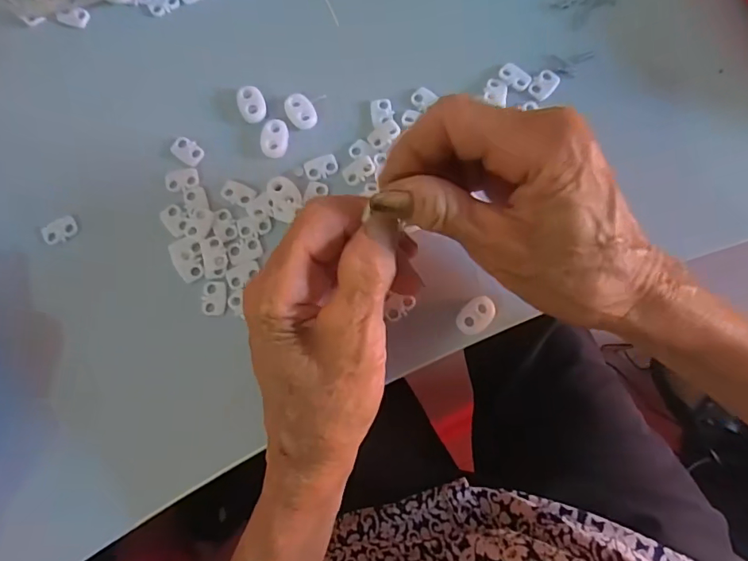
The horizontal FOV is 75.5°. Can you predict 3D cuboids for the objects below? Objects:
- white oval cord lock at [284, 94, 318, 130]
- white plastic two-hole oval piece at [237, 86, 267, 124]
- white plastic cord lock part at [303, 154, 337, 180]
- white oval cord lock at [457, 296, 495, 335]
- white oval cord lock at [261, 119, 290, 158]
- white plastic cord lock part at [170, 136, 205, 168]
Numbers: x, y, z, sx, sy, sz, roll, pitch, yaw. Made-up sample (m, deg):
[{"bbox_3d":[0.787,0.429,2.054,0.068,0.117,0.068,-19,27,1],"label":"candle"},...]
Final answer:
[{"bbox_3d":[-0.041,-0.096,0.274,0.015,0.005,0.021,-28,89,-1],"label":"white oval cord lock"},{"bbox_3d":[-0.069,-0.100,0.273,0.015,0.004,0.022,-21,88,-1],"label":"white plastic two-hole oval piece"},{"bbox_3d":[-0.030,-0.064,0.271,0.018,0.004,0.012,-21,88,-1],"label":"white plastic cord lock part"},{"bbox_3d":[0.054,0.018,0.254,0.015,0.006,0.023,43,88,1],"label":"white oval cord lock"},{"bbox_3d":[-0.056,-0.080,0.270,0.014,0.004,0.022,12,88,0],"label":"white oval cord lock"},{"bbox_3d":[-0.105,-0.073,0.271,0.019,0.004,0.013,37,88,1],"label":"white plastic cord lock part"}]

